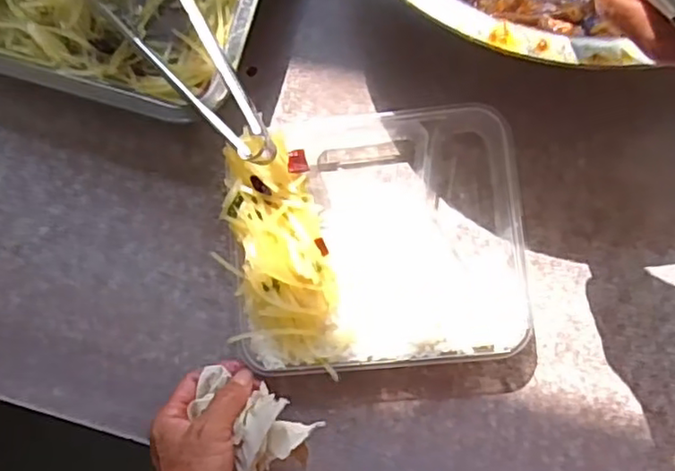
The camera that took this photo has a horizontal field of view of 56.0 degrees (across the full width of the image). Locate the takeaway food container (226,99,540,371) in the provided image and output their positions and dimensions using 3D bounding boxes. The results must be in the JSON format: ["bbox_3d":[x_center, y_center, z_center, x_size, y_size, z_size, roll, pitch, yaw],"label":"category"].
[{"bbox_3d":[0.028,0.000,0.456,0.204,0.040,0.182,-6,89,8],"label":"takeaway food container"}]

